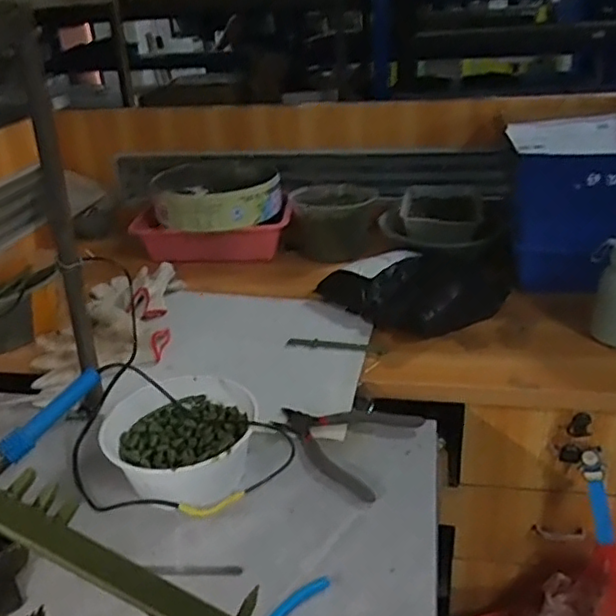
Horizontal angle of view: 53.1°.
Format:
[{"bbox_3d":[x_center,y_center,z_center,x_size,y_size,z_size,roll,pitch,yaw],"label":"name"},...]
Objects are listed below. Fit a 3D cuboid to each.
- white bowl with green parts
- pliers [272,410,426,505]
[{"bbox_3d":[-0.143,0.149,0.694,0.165,0.061,0.177,-3,27,1],"label":"white bowl with green parts"},{"bbox_3d":[0.034,0.153,0.731,0.159,0.010,0.142,12,31,27],"label":"pliers"}]

